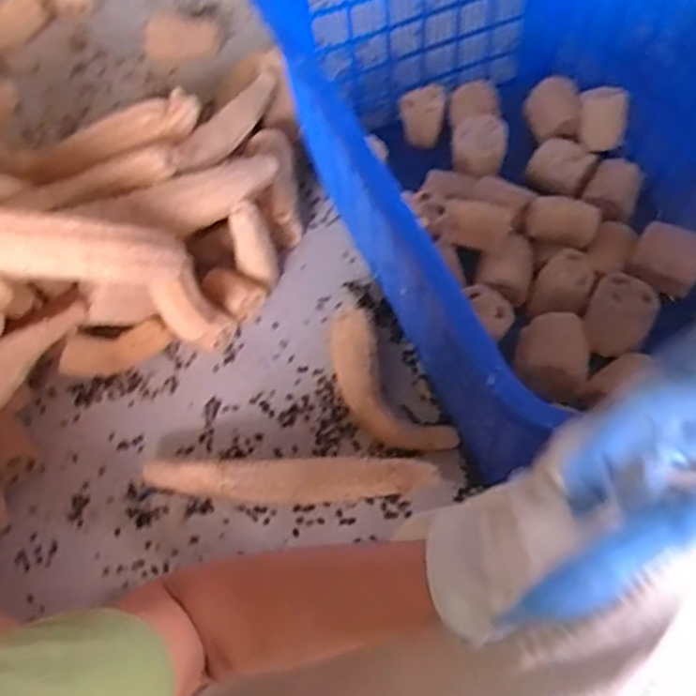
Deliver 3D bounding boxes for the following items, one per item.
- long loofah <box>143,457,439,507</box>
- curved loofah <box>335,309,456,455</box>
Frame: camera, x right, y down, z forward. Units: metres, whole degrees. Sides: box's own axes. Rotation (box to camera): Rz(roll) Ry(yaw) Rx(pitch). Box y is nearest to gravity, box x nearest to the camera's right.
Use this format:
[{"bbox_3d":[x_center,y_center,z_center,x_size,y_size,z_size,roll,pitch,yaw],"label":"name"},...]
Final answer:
[{"bbox_3d":[-0.086,0.184,0.874,0.390,0.081,0.056,1,62,5],"label":"long loofah"},{"bbox_3d":[0.047,0.063,0.934,0.094,0.069,0.239,-35,65,-14],"label":"curved loofah"}]

